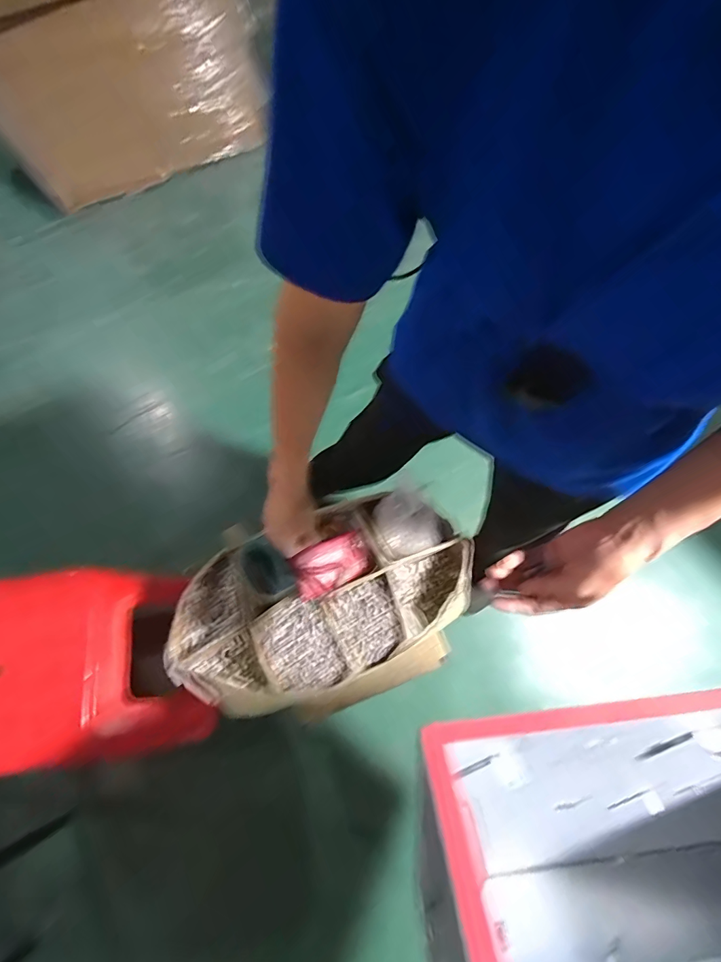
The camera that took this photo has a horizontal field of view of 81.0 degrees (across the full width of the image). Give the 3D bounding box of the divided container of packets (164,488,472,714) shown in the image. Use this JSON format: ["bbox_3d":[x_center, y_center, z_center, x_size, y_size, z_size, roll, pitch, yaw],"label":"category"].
[{"bbox_3d":[-0.070,0.214,0.742,0.529,0.140,0.305,-20,69,-8],"label":"divided container of packets"}]

